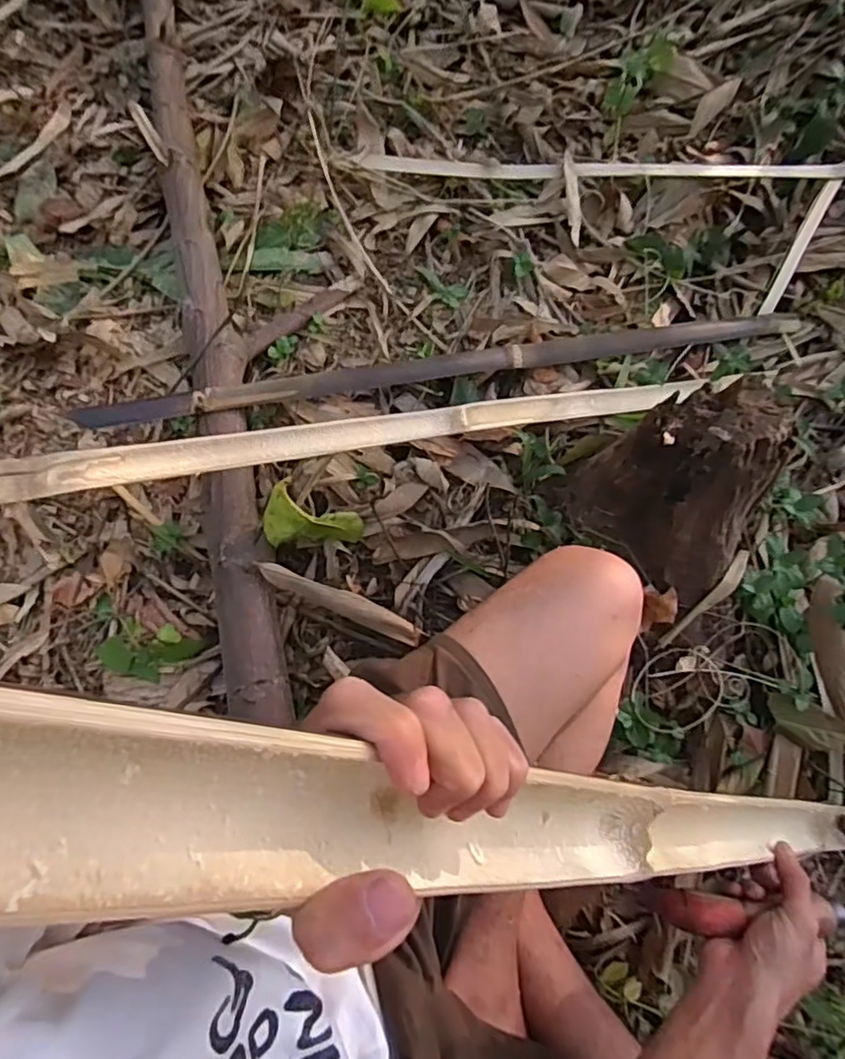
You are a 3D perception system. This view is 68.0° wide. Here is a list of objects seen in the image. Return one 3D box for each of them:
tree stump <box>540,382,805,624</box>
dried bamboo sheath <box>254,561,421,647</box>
[{"bbox_3d":[0.264,-0.049,0.671,0.205,0.218,0.150,40,76,12],"label":"tree stump"},{"bbox_3d":[-0.089,0.079,0.688,0.186,0.043,0.027,22,73,6],"label":"dried bamboo sheath"}]

